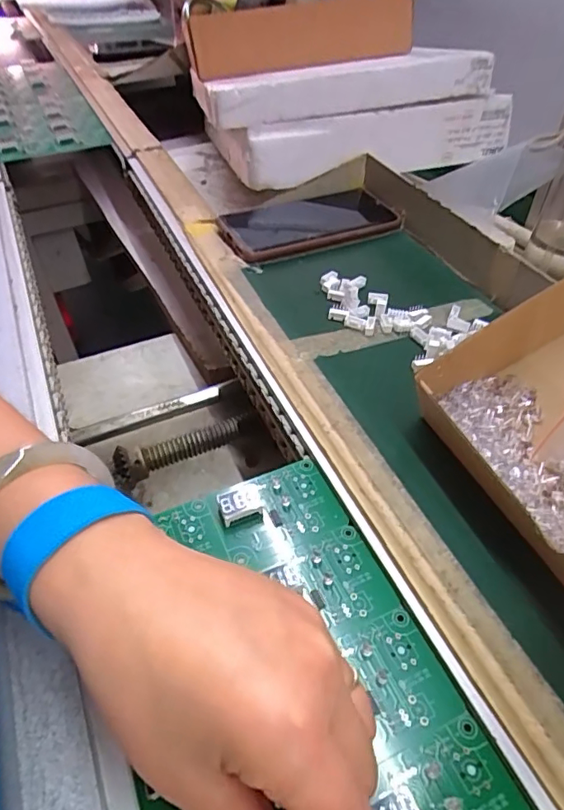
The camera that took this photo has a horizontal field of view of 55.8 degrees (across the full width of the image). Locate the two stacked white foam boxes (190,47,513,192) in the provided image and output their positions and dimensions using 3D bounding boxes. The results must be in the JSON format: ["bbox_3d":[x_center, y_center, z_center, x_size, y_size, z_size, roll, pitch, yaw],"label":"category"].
[{"bbox_3d":[0.074,-0.285,0.533,0.305,0.100,0.073,-2,47,-1],"label":"two stacked white foam boxes"}]

